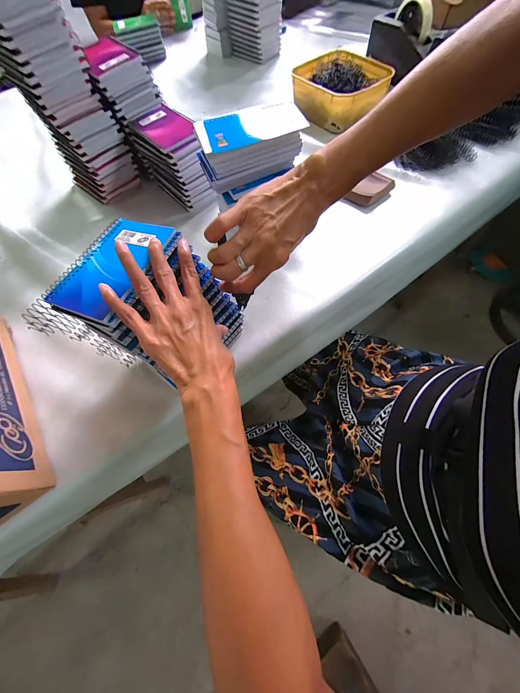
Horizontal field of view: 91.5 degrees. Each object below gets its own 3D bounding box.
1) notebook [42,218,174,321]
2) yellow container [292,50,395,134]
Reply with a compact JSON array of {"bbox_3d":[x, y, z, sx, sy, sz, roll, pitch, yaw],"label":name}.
[{"bbox_3d":[-0.160,-0.090,0.274,0.083,0.012,0.127,20,66,12],"label":"notebook"},{"bbox_3d":[0.178,-0.592,0.588,0.170,0.068,0.204,-42,69,-16],"label":"yellow container"}]

